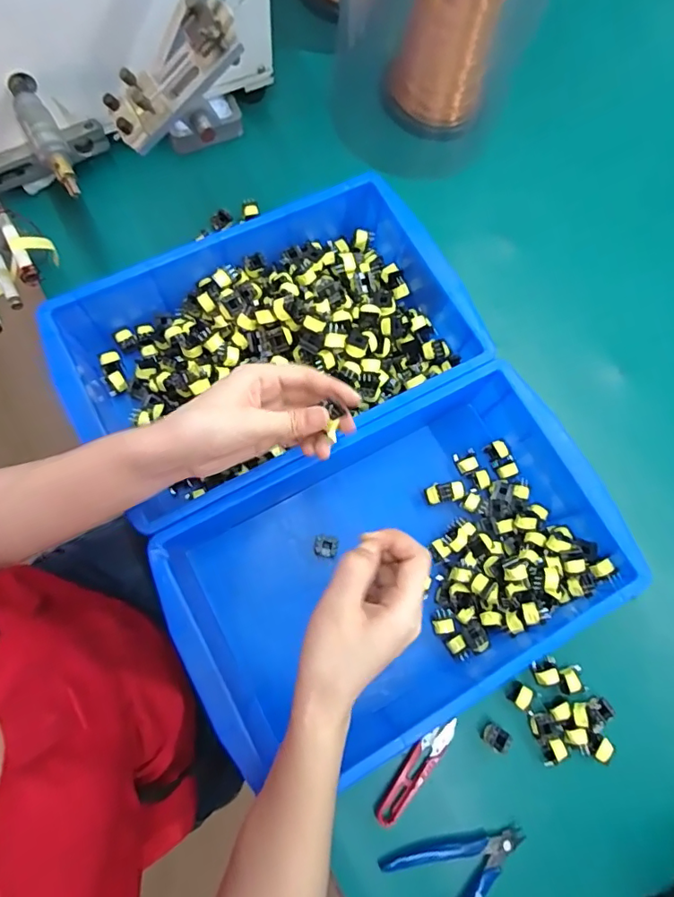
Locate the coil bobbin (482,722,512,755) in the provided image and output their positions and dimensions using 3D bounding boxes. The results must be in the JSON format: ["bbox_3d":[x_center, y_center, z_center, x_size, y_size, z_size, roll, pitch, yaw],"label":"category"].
[{"bbox_3d":[0.144,0.261,0.455,0.020,0.021,0.019,37,77,8],"label":"coil bobbin"}]

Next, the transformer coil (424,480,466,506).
[{"bbox_3d":[0.109,0.044,0.507,0.038,0.018,0.019,-11,75,-5],"label":"transformer coil"}]

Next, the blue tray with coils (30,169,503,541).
[{"bbox_3d":[-0.063,-0.106,0.489,0.375,0.086,0.231,-24,77,-8],"label":"blue tray with coils"}]

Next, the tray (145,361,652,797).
[{"bbox_3d":[0.057,0.100,0.460,0.379,0.094,0.237,-28,77,-9],"label":"tray"}]

